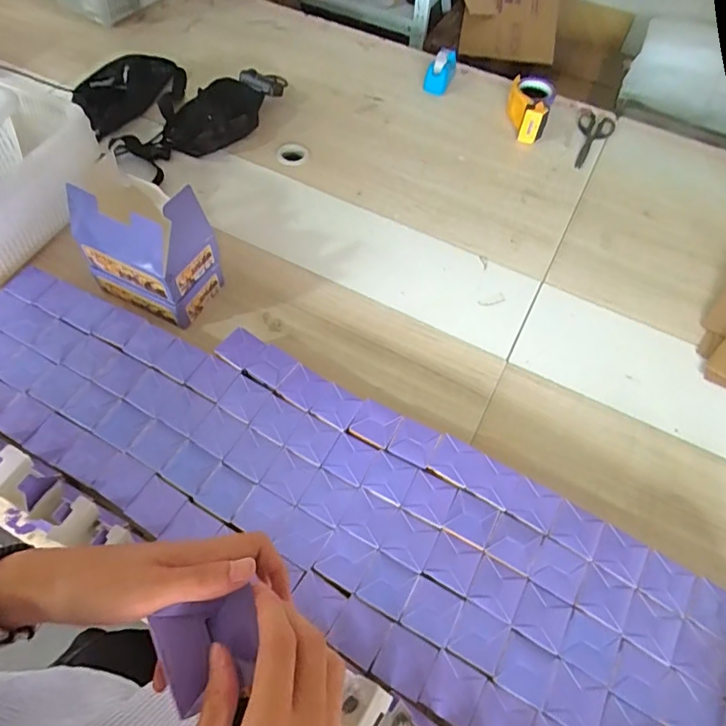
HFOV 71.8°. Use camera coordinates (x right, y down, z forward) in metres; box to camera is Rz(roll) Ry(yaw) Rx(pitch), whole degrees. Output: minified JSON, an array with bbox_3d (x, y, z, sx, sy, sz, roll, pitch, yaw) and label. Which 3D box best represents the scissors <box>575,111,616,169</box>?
[{"bbox_3d":[0.525,-0.522,1.164,0.083,0.011,0.225,27,61,13],"label":"scissors"}]

